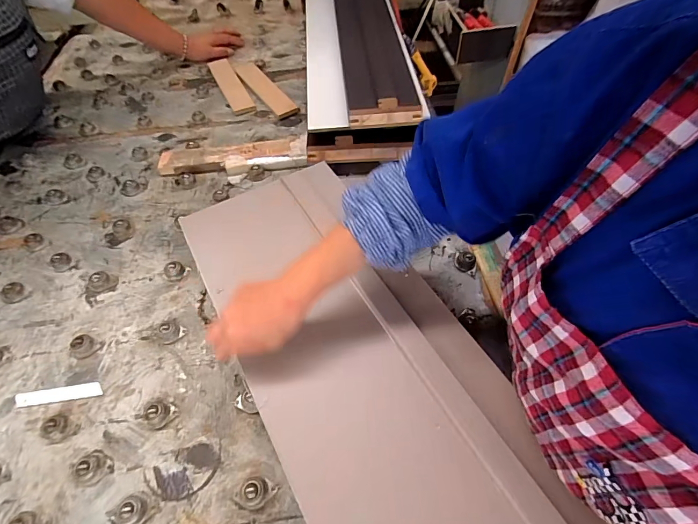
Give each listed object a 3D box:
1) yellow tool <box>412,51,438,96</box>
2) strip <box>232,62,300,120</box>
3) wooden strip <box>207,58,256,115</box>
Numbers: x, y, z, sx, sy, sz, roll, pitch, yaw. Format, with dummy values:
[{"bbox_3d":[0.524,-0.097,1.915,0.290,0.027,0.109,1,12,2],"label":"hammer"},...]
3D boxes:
[{"bbox_3d":[0.198,-0.494,0.962,0.048,0.131,0.045,-16,50,28],"label":"yellow tool"},{"bbox_3d":[-0.196,-0.403,0.831,0.048,0.013,0.271,-28,59,-17],"label":"strip"},{"bbox_3d":[-0.270,-0.405,0.838,0.051,0.009,0.224,-23,57,-14],"label":"wooden strip"}]

